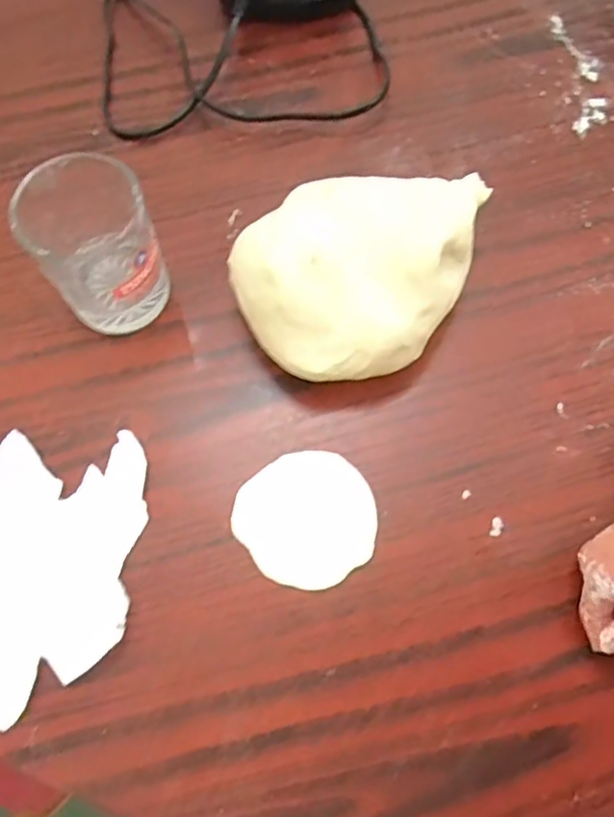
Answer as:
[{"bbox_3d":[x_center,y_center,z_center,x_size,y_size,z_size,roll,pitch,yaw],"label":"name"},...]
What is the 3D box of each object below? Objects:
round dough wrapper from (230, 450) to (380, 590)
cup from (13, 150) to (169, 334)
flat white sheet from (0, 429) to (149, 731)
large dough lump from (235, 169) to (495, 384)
[{"bbox_3d":[0.001,0.058,0.341,0.073,0.004,0.072,-1,70,1],"label":"round dough wrapper"},{"bbox_3d":[-0.117,-0.090,0.353,0.062,0.087,0.065,-1,70,1],"label":"cup"},{"bbox_3d":[-0.136,0.081,0.322,0.092,0.026,0.138,2,70,2],"label":"flat white sheet"},{"bbox_3d":[0.036,-0.084,0.362,0.108,0.064,0.155,39,75,14],"label":"large dough lump"}]

